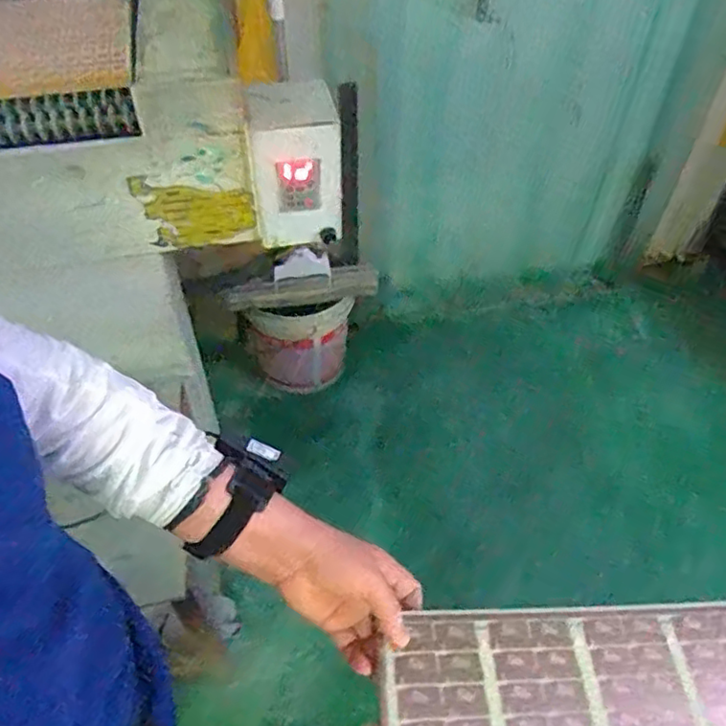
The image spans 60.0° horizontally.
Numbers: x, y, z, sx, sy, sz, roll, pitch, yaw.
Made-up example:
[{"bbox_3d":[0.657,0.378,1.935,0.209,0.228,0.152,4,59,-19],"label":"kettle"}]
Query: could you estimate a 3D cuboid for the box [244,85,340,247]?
[{"bbox_3d":[-0.102,-0.288,0.951,0.128,0.218,0.082,-8,46,-8],"label":"box"}]

